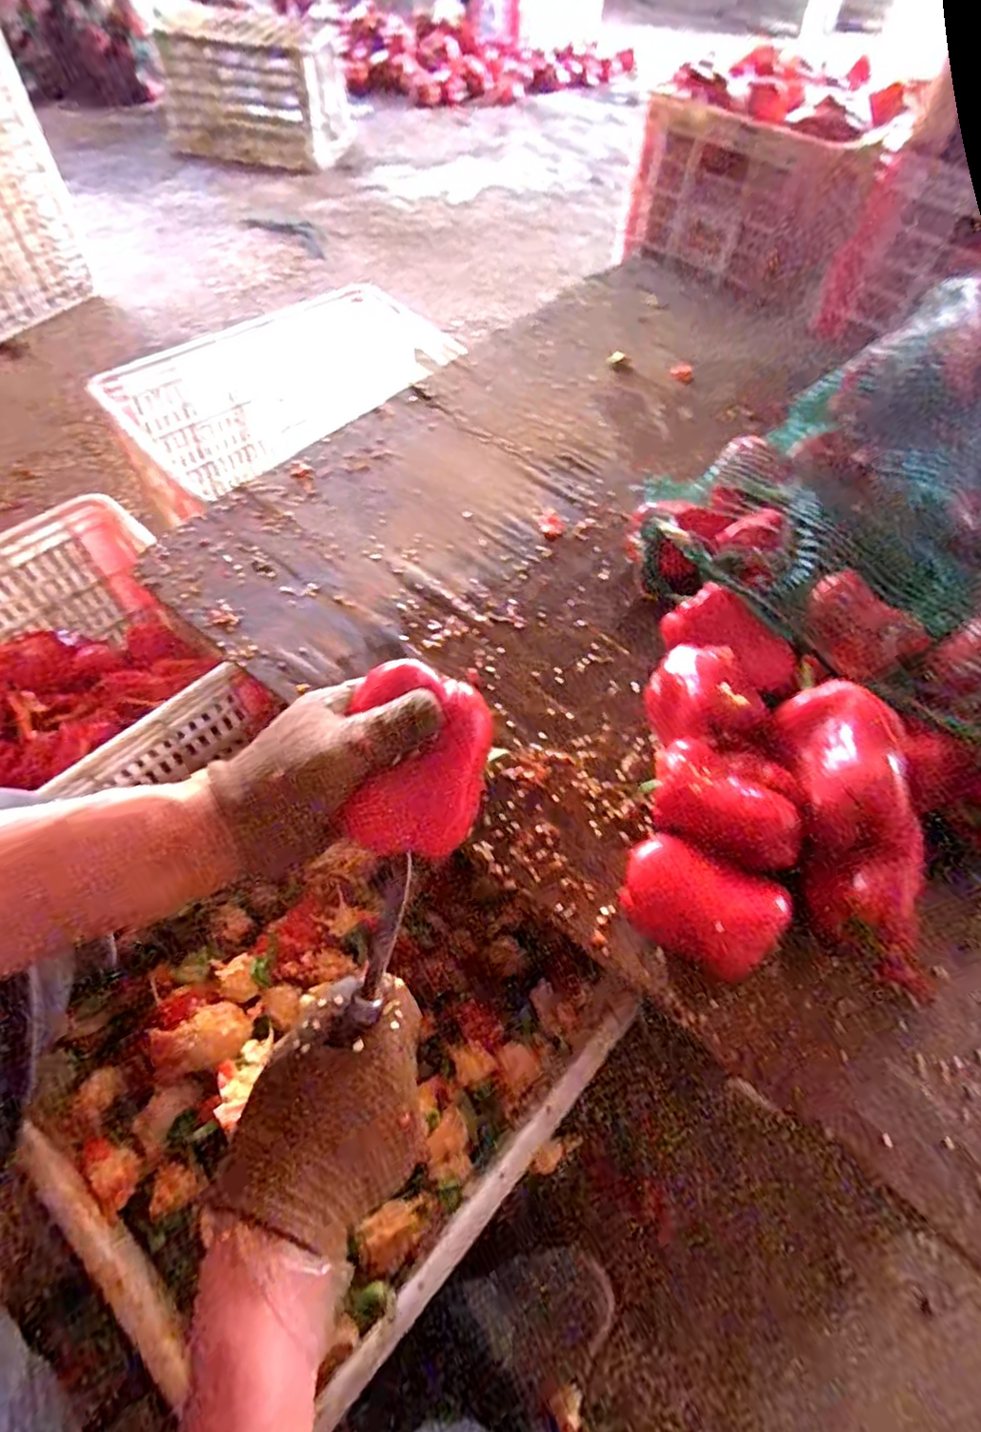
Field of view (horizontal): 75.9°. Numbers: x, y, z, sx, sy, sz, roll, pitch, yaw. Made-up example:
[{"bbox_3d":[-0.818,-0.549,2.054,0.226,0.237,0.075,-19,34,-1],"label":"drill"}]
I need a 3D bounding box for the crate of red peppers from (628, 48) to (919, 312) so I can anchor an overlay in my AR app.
[{"bbox_3d":[0.438,-0.884,1.024,0.355,0.224,0.263,28,60,13],"label":"crate of red peppers"}]

